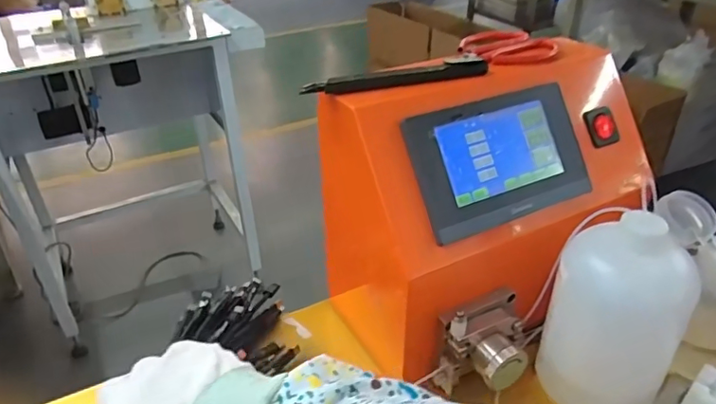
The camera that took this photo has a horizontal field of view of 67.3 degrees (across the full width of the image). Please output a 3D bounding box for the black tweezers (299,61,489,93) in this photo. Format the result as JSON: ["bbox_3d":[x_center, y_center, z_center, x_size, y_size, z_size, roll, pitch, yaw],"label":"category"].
[{"bbox_3d":[0.028,-0.085,0.364,0.134,0.010,0.011,-12,35,-18],"label":"black tweezers"}]

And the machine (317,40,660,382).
[{"bbox_3d":[0.105,0.004,0.414,0.248,0.194,0.137,-17,37,-25],"label":"machine"}]

